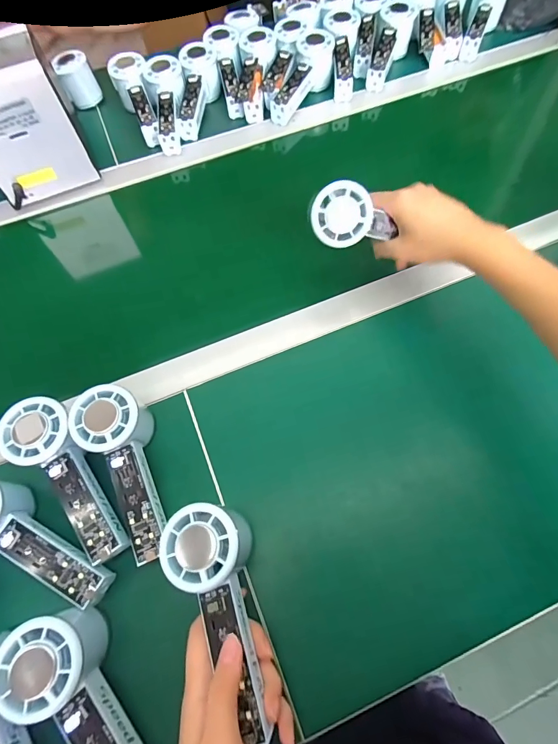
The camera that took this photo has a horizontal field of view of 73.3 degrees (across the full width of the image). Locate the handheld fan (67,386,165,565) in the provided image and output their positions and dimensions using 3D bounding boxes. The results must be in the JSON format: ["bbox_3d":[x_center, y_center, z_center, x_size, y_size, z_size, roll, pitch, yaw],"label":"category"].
[{"bbox_3d":[-0.133,0.087,0.334,0.056,0.056,0.151,-21,79,-7],"label":"handheld fan"}]

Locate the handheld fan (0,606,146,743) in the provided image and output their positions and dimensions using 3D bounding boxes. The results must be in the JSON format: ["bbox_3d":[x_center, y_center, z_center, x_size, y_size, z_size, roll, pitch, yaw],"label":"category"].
[{"bbox_3d":[-0.131,0.236,0.262,0.058,0.054,0.150,-36,83,-14],"label":"handheld fan"}]

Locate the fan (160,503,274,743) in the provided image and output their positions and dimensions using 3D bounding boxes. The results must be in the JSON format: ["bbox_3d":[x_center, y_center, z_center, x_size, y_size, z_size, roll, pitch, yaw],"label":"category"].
[{"bbox_3d":[-0.039,0.171,0.274,0.056,0.051,0.146,-19,76,-6],"label":"fan"}]

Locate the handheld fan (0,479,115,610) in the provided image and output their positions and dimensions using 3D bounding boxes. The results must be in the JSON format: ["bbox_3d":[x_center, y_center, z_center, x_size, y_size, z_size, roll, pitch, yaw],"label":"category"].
[{"bbox_3d":[-0.210,0.141,0.312,0.154,0.051,0.056,31,69,1],"label":"handheld fan"}]

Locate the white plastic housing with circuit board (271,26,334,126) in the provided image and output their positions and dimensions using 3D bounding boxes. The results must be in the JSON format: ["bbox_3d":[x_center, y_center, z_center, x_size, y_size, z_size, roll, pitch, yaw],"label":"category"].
[{"bbox_3d":[0.034,-0.452,0.583,0.057,0.054,0.160,29,83,15],"label":"white plastic housing with circuit board"}]

